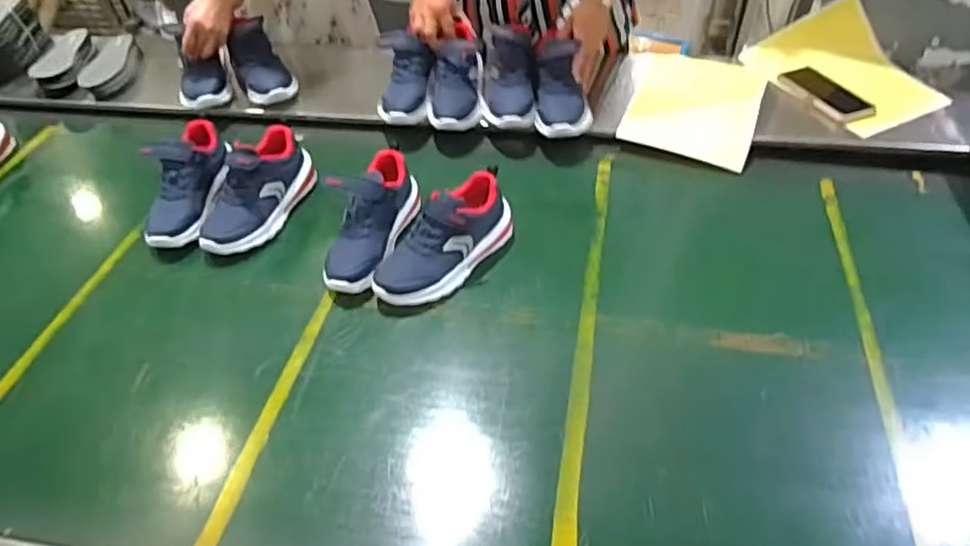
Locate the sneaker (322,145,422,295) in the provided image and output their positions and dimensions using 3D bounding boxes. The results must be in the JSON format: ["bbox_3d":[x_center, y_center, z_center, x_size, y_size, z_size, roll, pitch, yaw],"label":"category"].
[{"bbox_3d":[-0.163,-0.079,0.858,0.079,0.119,0.213,9,48,11],"label":"sneaker"}]

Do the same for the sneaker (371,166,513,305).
[{"bbox_3d":[-0.053,-0.045,0.828,0.076,0.109,0.219,30,55,27],"label":"sneaker"}]

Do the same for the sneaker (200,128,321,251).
[{"bbox_3d":[-0.350,-0.130,0.921,0.082,0.124,0.222,17,50,17],"label":"sneaker"}]

